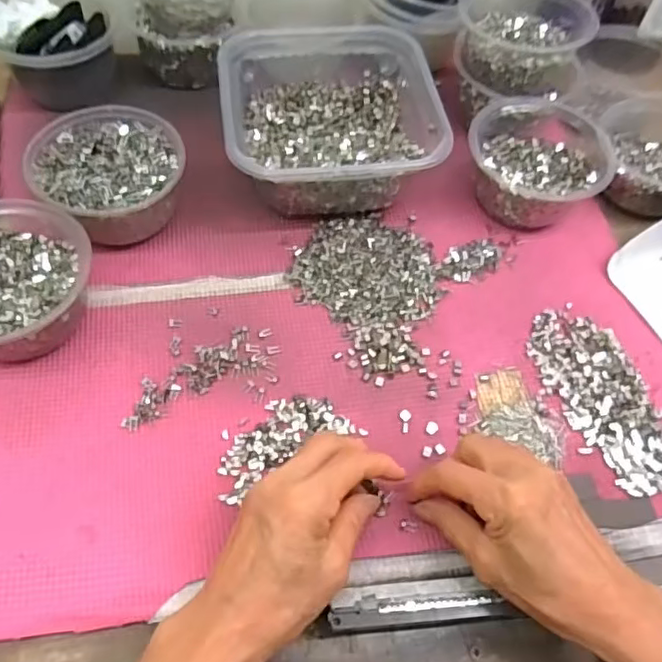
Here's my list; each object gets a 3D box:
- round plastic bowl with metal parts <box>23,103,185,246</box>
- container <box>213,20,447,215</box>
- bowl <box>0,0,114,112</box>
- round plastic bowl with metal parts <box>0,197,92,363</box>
[{"bbox_3d":[-0.173,-0.121,0.475,0.107,0.062,0.112,2,59,-3],"label":"round plastic bowl with metal parts"},{"bbox_3d":[-0.002,-0.177,0.510,0.165,0.078,0.160,-4,60,-6],"label":"container"},{"bbox_3d":[-0.252,-0.255,0.540,0.104,0.084,0.089,-25,64,-17],"label":"bowl"},{"bbox_3d":[-0.227,-0.032,0.417,0.113,0.060,0.109,2,59,-3],"label":"round plastic bowl with metal parts"}]

